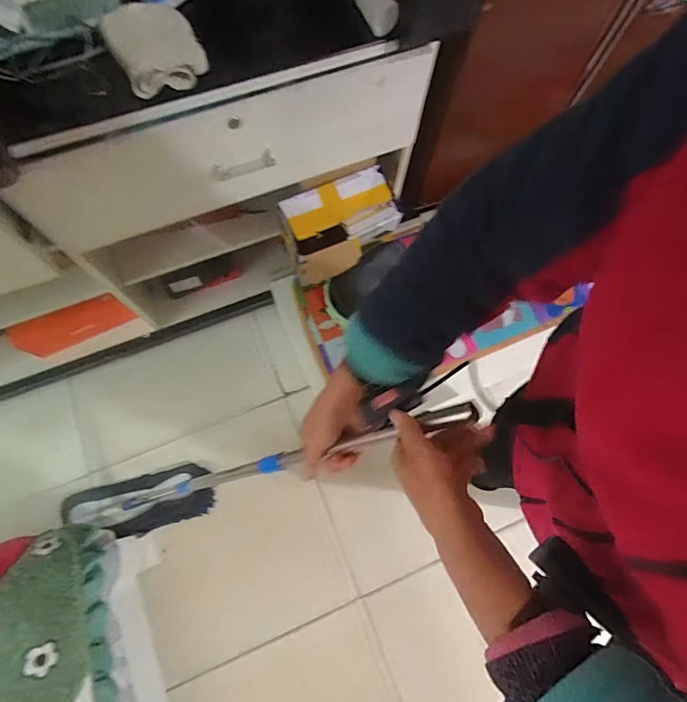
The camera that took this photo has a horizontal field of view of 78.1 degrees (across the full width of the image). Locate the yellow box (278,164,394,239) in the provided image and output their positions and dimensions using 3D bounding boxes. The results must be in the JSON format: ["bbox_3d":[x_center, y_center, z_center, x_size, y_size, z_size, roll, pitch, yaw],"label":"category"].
[{"bbox_3d":[-0.015,-0.324,0.927,0.247,0.070,0.079,-22,76,-8],"label":"yellow box"}]

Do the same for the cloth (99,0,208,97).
[{"bbox_3d":[-0.265,-0.433,0.602,0.116,0.048,0.117,-30,77,-10],"label":"cloth"}]

